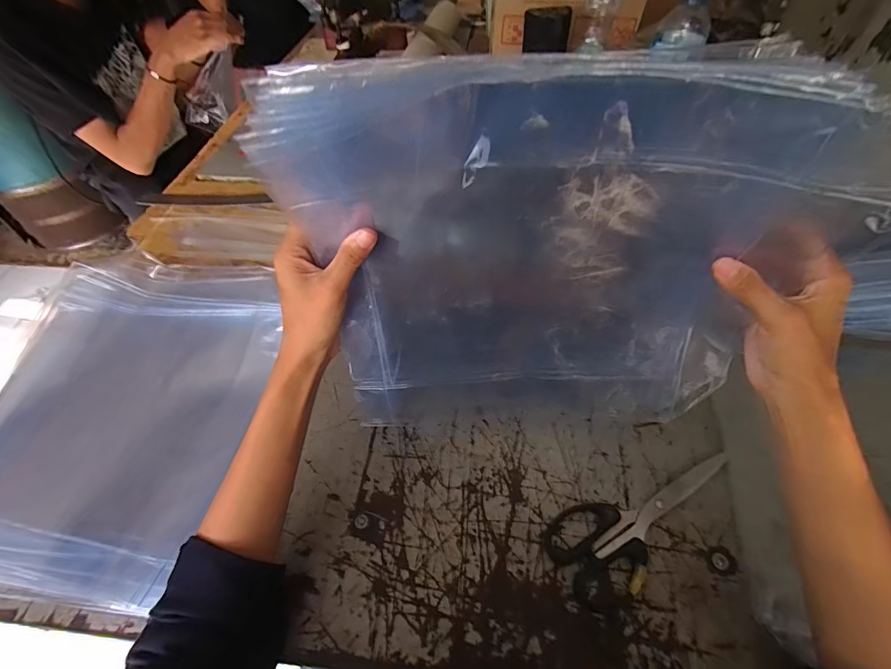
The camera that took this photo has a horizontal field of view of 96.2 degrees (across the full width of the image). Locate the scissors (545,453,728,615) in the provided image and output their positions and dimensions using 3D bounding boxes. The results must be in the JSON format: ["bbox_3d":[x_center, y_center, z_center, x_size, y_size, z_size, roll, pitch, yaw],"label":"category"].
[{"bbox_3d":[0.175,0.156,0.346,0.179,0.010,0.073,-24,58,-16],"label":"scissors"}]

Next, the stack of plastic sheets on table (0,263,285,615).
[{"bbox_3d":[-0.334,0.076,0.398,0.281,0.037,0.314,6,55,5],"label":"stack of plastic sheets on table"}]

